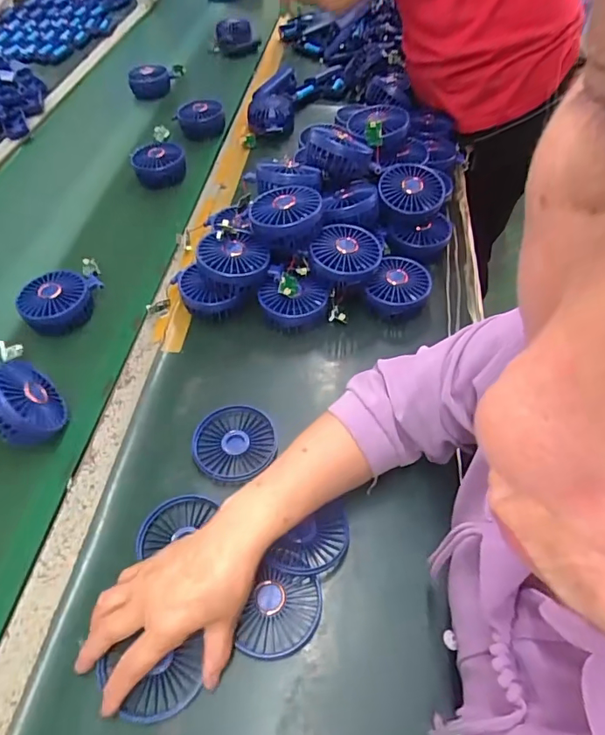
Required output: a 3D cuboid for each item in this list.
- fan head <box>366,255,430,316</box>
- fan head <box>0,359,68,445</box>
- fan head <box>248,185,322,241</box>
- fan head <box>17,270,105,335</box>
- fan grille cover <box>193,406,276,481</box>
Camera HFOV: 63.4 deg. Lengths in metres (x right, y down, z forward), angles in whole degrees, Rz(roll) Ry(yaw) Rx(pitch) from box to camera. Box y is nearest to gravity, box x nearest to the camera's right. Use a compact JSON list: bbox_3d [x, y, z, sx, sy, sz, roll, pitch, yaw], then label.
[{"bbox_3d":[0.127,-0.104,0.634,0.073,0.034,0.088,21,55,14],"label":"fan head"},{"bbox_3d":[-0.296,0.038,0.521,0.090,0.039,0.077,43,16,-19],"label":"fan head"},{"bbox_3d":[-0.021,-0.189,0.592,0.085,0.032,0.088,-6,51,-1],"label":"fan head"},{"bbox_3d":[-0.320,-0.092,0.650,0.092,0.044,0.097,-10,53,-9],"label":"fan head"},{"bbox_3d":[-0.073,0.080,0.526,0.087,0.012,0.085,30,57,19],"label":"fan grille cover"}]

